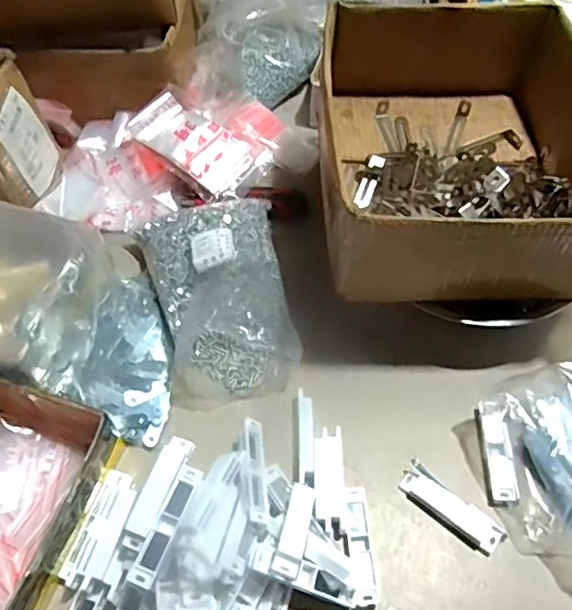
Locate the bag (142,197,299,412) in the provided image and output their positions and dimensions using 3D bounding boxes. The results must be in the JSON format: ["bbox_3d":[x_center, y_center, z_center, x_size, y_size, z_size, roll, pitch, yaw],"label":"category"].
[{"bbox_3d":[-0.065,-0.017,0.627,0.136,0.087,0.215,-13,57,-8],"label":"bag"}]

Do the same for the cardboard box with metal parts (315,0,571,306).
[{"bbox_3d":[0.170,-0.161,0.610,0.255,0.112,0.306,-1,56,0],"label":"cardboard box with metal parts"}]

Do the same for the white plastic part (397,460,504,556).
[{"bbox_3d":[0.148,0.183,0.540,0.096,0.012,0.031,34,63,21],"label":"white plastic part"}]

